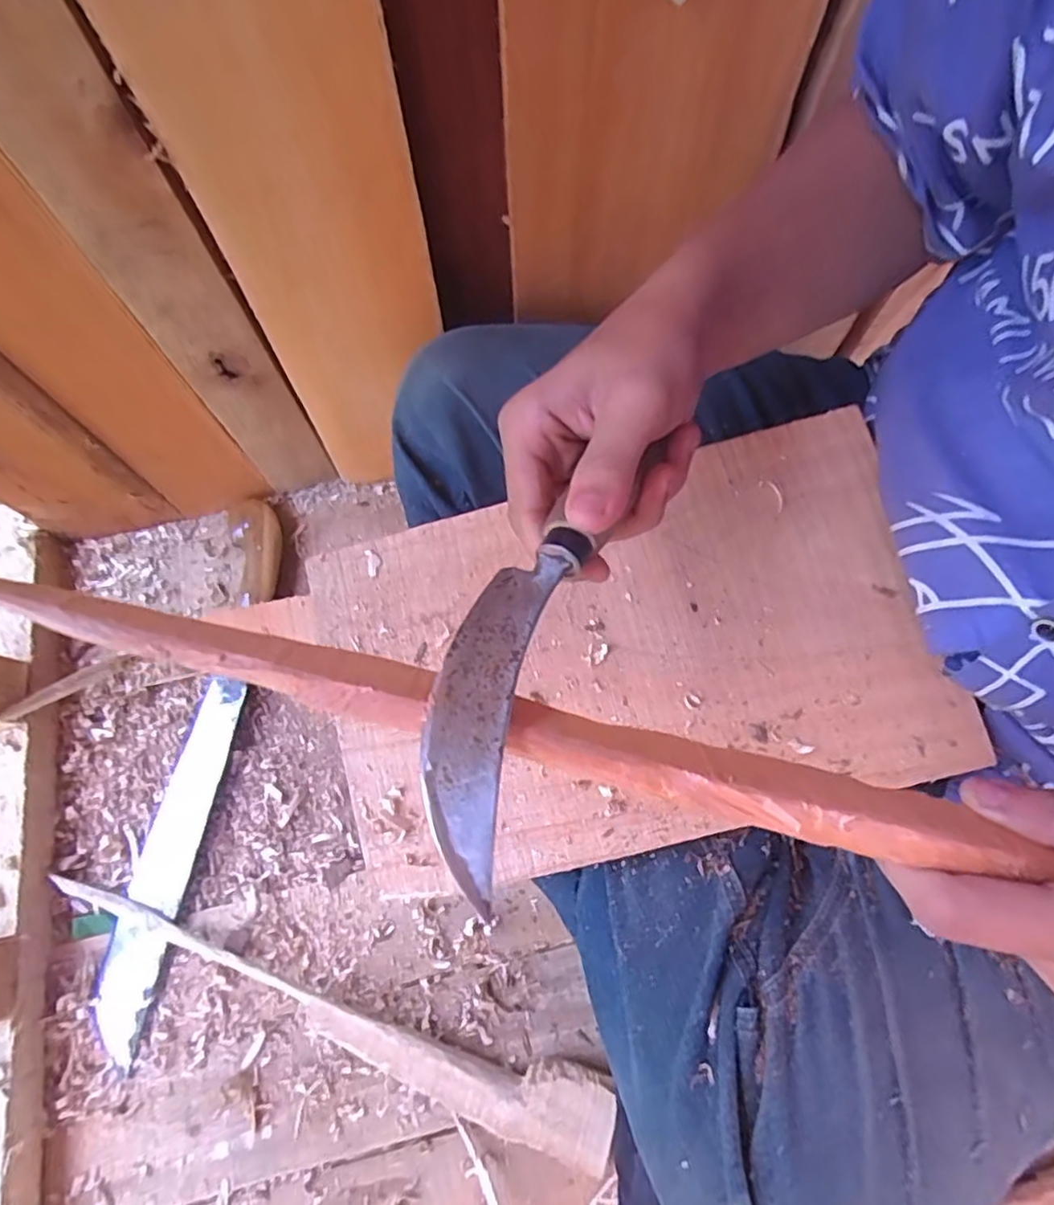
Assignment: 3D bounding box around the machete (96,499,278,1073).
[{"bbox_3d":[-0.266,0.115,0.507,0.052,0.027,0.430,8,72,3],"label":"machete"}]

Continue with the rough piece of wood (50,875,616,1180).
[{"bbox_3d":[-0.144,0.296,0.447,0.415,0.020,0.053,16,73,6],"label":"rough piece of wood"}]

